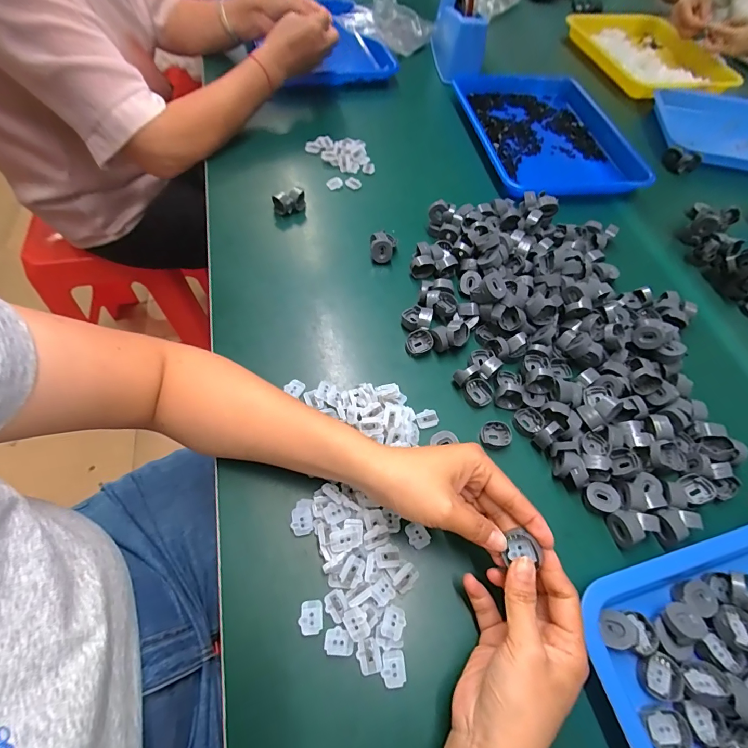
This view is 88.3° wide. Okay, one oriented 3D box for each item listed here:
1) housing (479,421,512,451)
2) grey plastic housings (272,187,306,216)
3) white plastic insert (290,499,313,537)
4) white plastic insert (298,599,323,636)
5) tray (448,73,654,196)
[{"bbox_3d":[0.118,0.060,0.376,0.027,0.013,0.026,-3,60,-5],"label":"housing"},{"bbox_3d":[-0.113,-0.230,0.516,0.043,0.027,0.016,-22,64,-15],"label":"grey plastic housings"},{"bbox_3d":[-0.061,0.121,0.326,0.018,0.010,0.028,-7,61,-7],"label":"white plastic insert"},{"bbox_3d":[-0.048,0.183,0.291,0.017,0.004,0.022,-3,60,-5],"label":"white plastic insert"},{"bbox_3d":[0.290,-0.405,0.646,0.258,0.034,0.314,-8,61,-7],"label":"tray"}]

